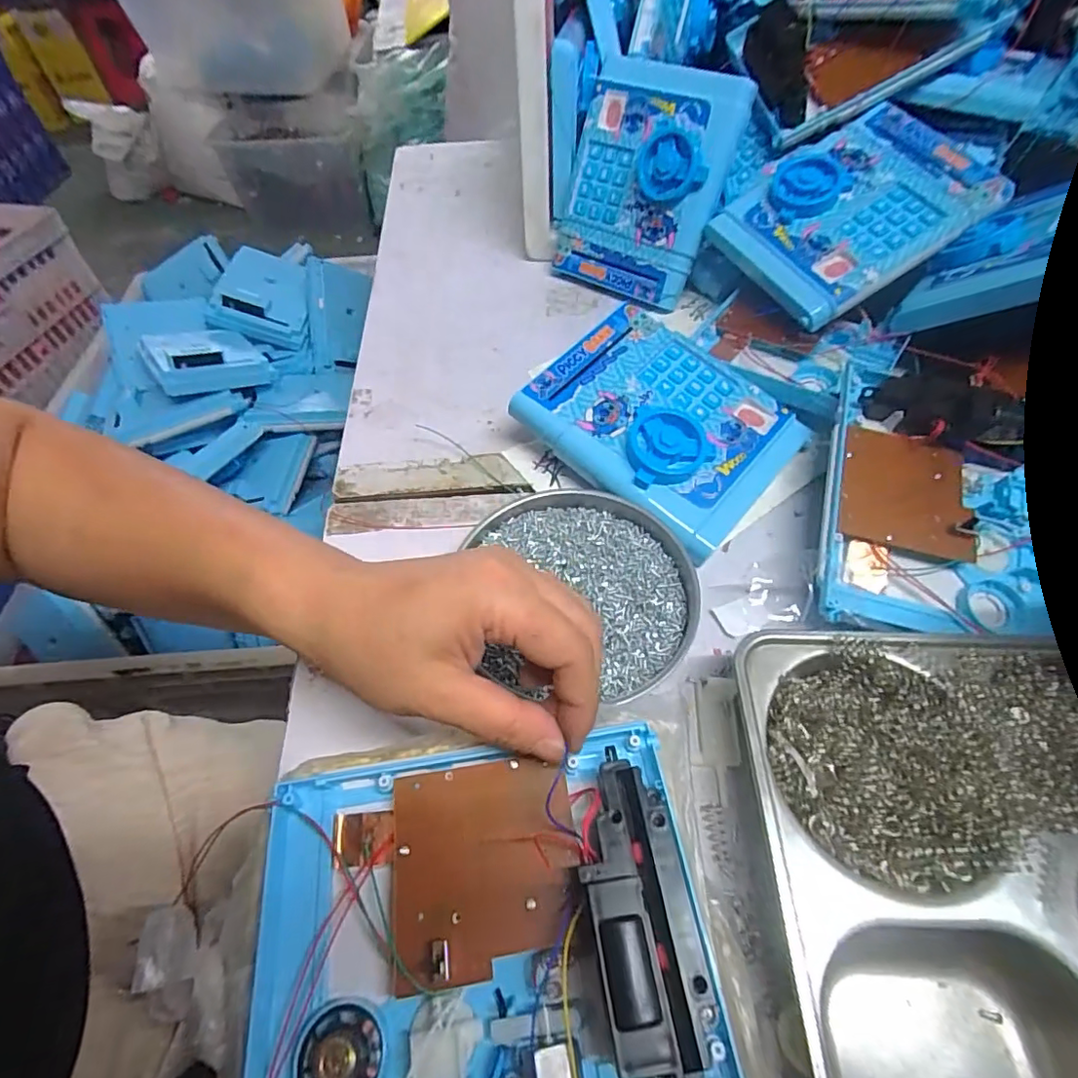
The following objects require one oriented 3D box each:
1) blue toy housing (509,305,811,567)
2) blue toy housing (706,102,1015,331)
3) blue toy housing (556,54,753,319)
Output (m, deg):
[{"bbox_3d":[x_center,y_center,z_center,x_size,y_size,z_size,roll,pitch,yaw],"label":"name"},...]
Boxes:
[{"bbox_3d":[0.082,-0.076,0.368,0.153,0.056,0.131,36,64,25],"label":"blue toy housing"},{"bbox_3d":[0.231,-0.248,0.412,0.161,0.033,0.140,-34,69,3],"label":"blue toy housing"},{"bbox_3d":[0.085,-0.296,0.466,0.133,0.166,0.038,31,32,23],"label":"blue toy housing"}]

